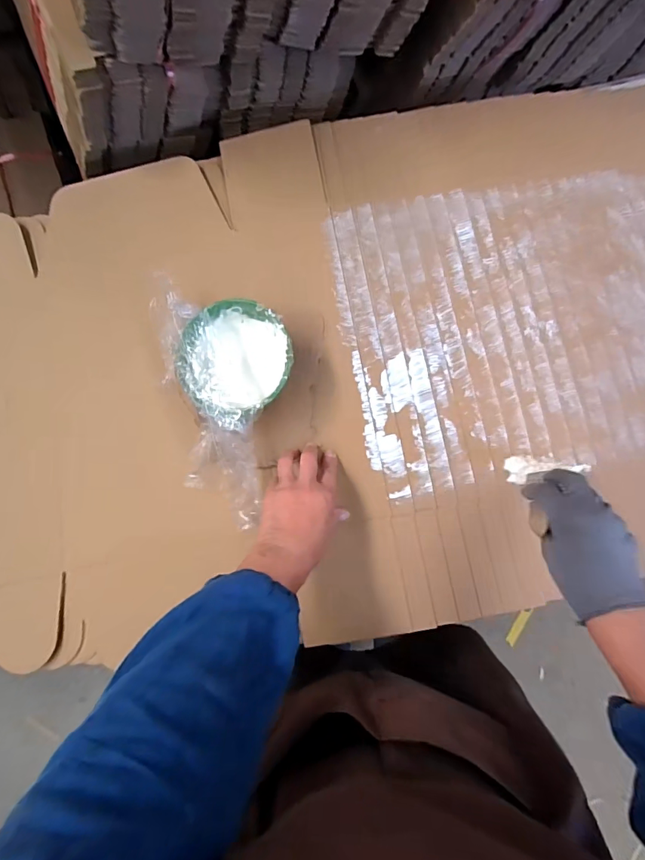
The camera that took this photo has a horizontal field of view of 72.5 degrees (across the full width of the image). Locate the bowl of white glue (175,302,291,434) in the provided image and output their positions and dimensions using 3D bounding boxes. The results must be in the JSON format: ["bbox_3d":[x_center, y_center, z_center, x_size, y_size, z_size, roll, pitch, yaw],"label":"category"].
[{"bbox_3d":[-0.100,-0.077,0.511,0.127,0.064,0.128,1,82,-4],"label":"bowl of white glue"}]

